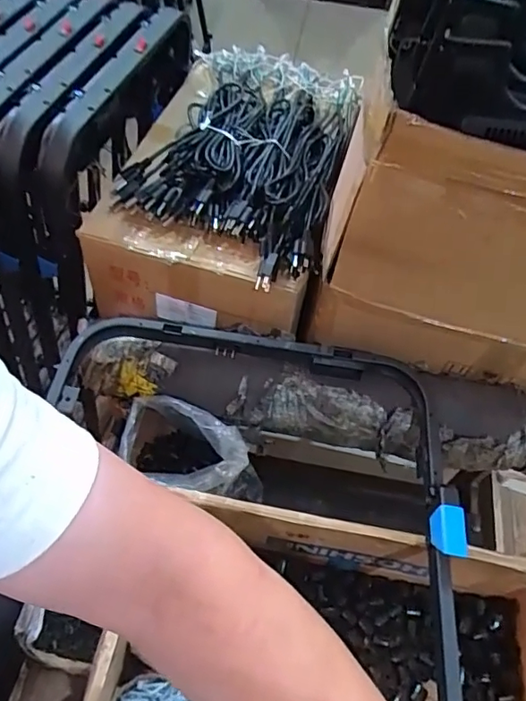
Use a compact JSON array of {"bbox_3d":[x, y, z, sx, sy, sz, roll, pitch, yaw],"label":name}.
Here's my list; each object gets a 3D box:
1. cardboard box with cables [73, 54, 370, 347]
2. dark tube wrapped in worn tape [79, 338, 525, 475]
[{"bbox_3d":[-0.048,-0.317,0.953,0.380,0.185,0.591,11,55,3],"label":"cardboard box with cables"},{"bbox_3d":[0.166,0.077,0.752,0.833,0.091,0.123,10,55,2],"label":"dark tube wrapped in worn tape"}]

